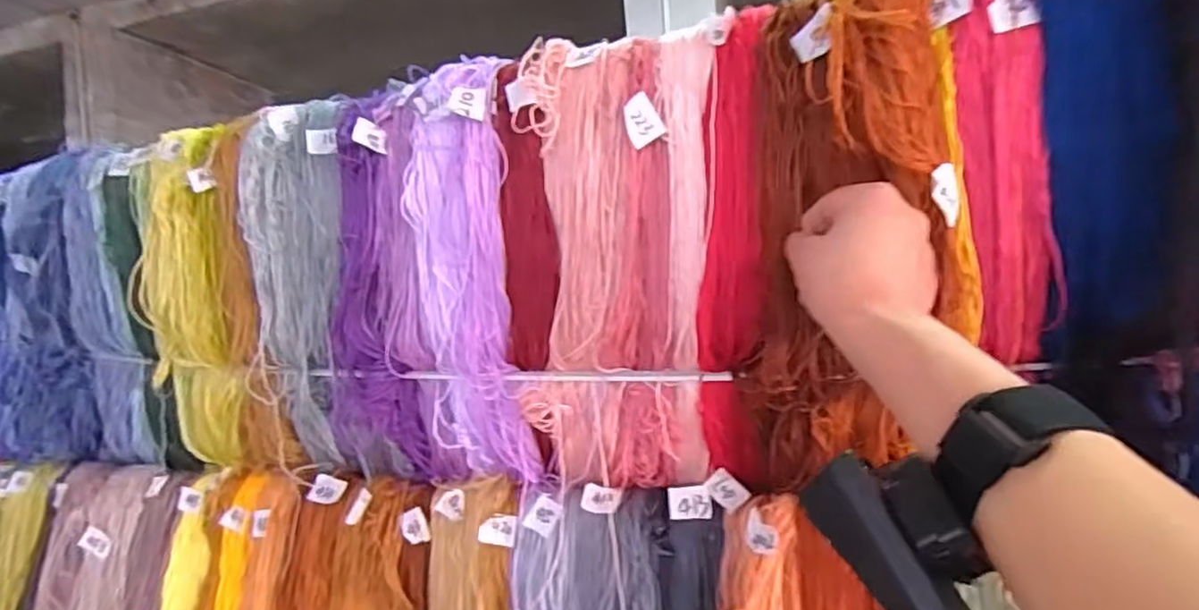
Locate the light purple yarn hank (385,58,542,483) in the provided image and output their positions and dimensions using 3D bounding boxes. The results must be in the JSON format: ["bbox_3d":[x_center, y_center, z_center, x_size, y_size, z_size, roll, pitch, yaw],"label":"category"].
[{"bbox_3d":[-0.106,-0.018,0.472,0.107,0.281,0.044,-3,0,28],"label":"light purple yarn hank"}]

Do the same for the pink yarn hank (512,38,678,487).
[{"bbox_3d":[-0.002,-0.024,0.439,0.104,0.281,0.045,-3,0,11],"label":"pink yarn hank"}]

